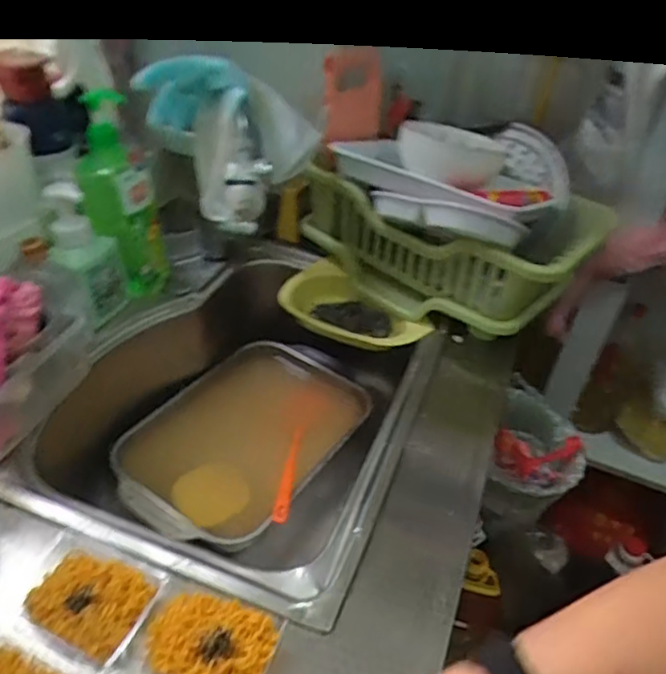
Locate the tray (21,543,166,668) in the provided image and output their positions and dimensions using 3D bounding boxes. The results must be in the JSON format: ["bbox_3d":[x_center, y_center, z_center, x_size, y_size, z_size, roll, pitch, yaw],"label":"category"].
[{"bbox_3d":[-0.206,0.219,0.530,0.102,0.029,0.082,18,39,14],"label":"tray"}]

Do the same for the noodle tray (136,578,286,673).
[{"bbox_3d":[-0.102,0.247,0.513,0.108,0.024,0.087,15,38,11],"label":"noodle tray"}]

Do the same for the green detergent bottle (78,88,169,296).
[{"bbox_3d":[-0.284,-0.187,0.845,0.092,0.266,0.090,-23,19,-33],"label":"green detergent bottle"}]

